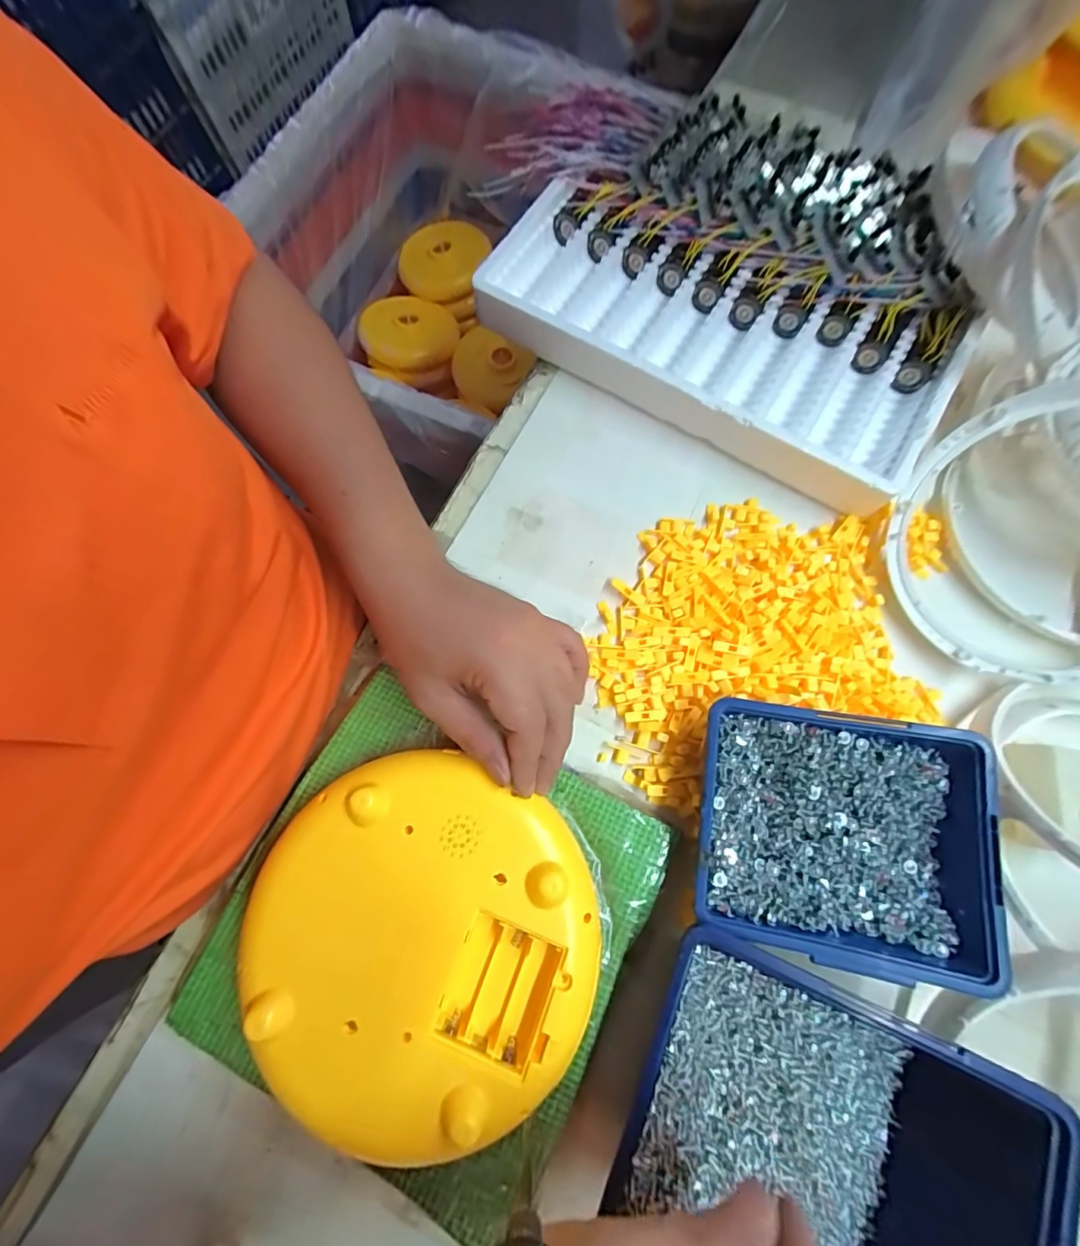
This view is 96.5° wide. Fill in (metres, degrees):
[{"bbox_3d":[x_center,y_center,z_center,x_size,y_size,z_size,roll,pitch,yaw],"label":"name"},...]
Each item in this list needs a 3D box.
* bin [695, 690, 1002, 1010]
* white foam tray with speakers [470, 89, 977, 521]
[{"bbox_3d":[0.157,0.113,0.265,0.135,0.054,0.119,9,75,4],"label":"bin"},{"bbox_3d":[0.131,-0.276,0.378,0.387,0.057,0.257,30,77,10],"label":"white foam tray with speakers"}]

